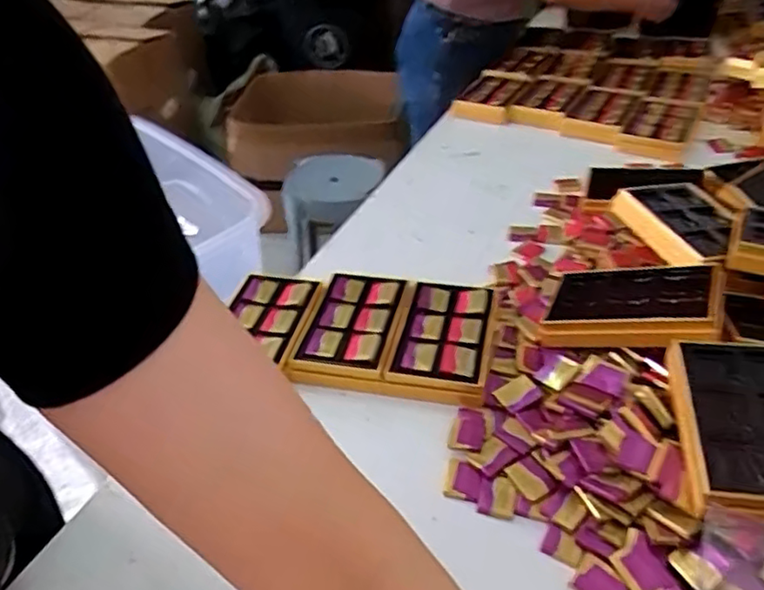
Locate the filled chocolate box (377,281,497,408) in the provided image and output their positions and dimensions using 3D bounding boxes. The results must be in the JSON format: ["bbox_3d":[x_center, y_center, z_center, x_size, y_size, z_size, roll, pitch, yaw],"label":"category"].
[{"bbox_3d":[0.067,0.044,0.713,0.106,0.026,0.166,6,40,12],"label":"filled chocolate box"}]

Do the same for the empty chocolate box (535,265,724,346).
[{"bbox_3d":[0.256,0.008,0.659,0.168,0.028,0.110,-1,33,35],"label":"empty chocolate box"}]

